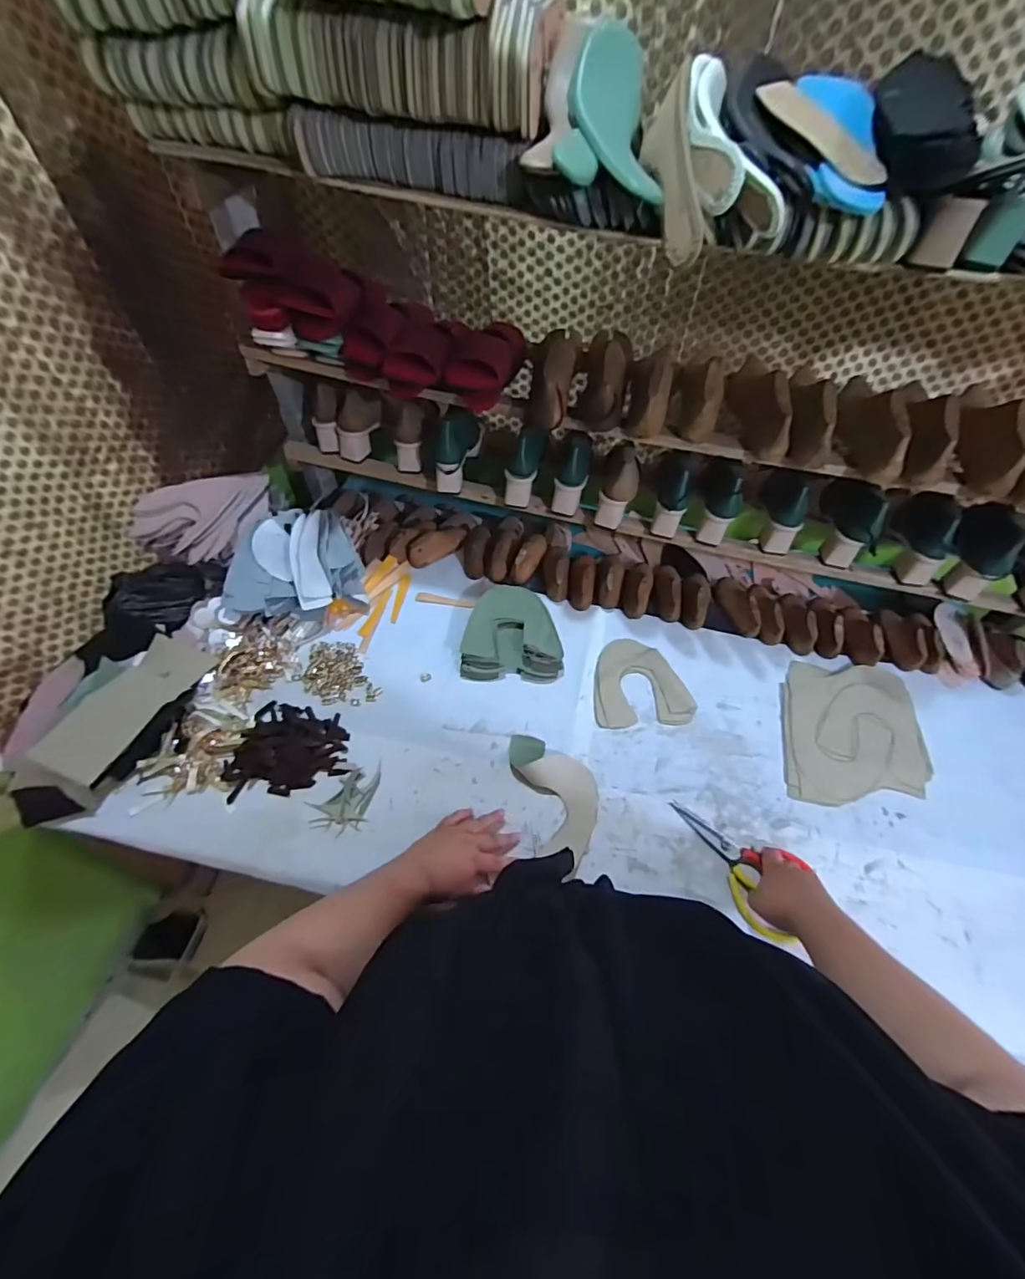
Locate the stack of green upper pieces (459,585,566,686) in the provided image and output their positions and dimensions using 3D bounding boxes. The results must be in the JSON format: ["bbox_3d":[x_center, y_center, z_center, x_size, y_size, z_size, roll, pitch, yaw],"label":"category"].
[{"bbox_3d":[0.000,-0.014,0.890,0.174,0.045,0.179,1,55,-2],"label":"stack of green upper pieces"}]

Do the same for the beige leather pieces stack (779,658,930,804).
[{"bbox_3d":[0.554,0.148,0.817,0.217,0.012,0.260,11,55,5],"label":"beige leather pieces stack"}]

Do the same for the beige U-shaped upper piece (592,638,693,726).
[{"bbox_3d":[0.217,0.070,0.866,0.162,0.012,0.163,-2,55,-4],"label":"beige U-shaped upper piece"}]

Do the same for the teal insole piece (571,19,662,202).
[{"bbox_3d":[0.114,-0.584,0.558,0.085,0.024,0.214,-5,85,-7],"label":"teal insole piece"}]

